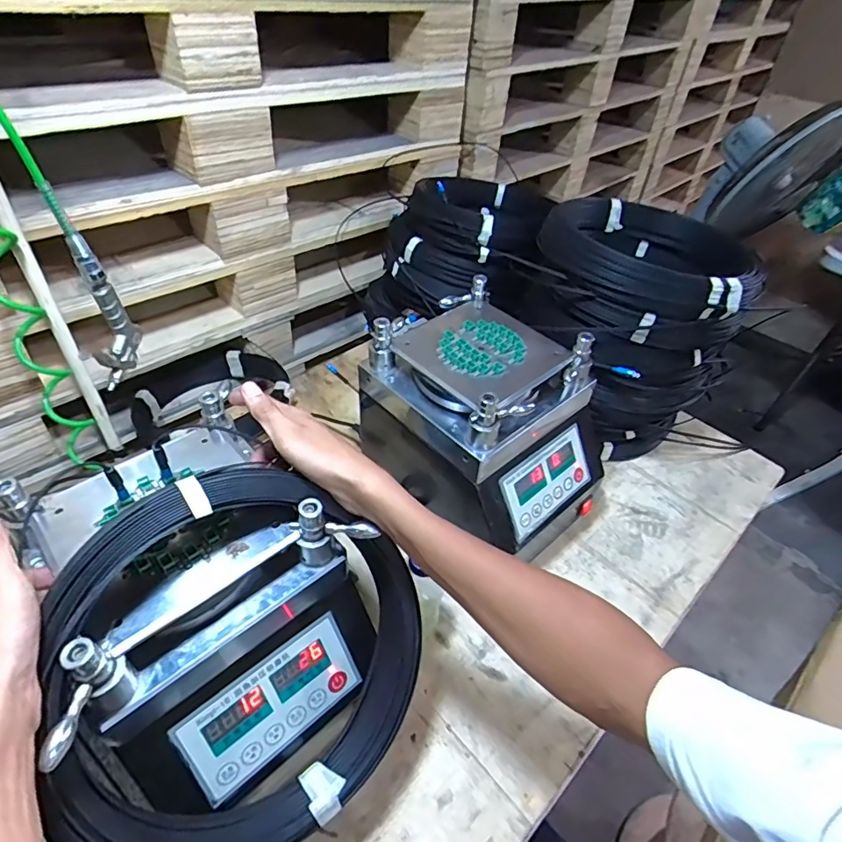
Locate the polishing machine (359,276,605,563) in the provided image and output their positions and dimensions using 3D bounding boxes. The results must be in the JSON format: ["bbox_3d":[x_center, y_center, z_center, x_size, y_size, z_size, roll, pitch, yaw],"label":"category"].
[{"bbox_3d":[0.086,0.008,0.695,0.212,0.249,0.283,-32,56,-32],"label":"polishing machine"}]

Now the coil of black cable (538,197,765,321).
[{"bbox_3d":[0.337,-0.247,0.742,0.285,0.062,0.265,3,45,-3],"label":"coil of black cable"}]

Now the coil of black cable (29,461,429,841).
[{"bbox_3d":[-0.139,0.195,0.411,0.064,0.299,0.282,-5,47,57],"label":"coil of black cable"}]

